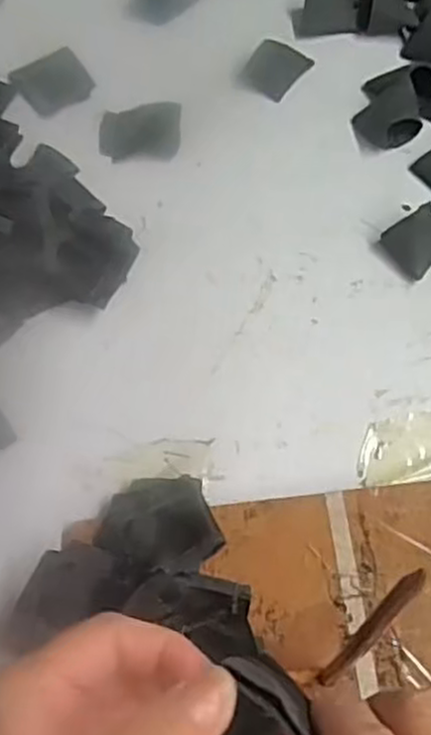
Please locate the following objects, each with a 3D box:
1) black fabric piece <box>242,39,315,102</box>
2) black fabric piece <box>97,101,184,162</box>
[{"bbox_3d":[0.044,-0.215,0.531,0.035,0.015,0.044,35,70,16],"label":"black fabric piece"},{"bbox_3d":[-0.052,-0.163,0.519,0.056,0.004,0.052,-5,65,-1],"label":"black fabric piece"}]

